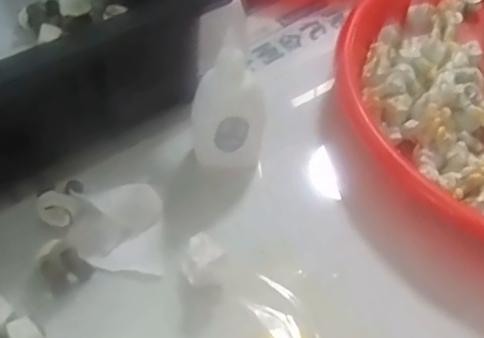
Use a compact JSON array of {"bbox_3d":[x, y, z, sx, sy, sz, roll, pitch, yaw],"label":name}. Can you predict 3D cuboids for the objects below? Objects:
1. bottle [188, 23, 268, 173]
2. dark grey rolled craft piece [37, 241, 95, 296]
[{"bbox_3d":[-0.007,-0.031,0.357,0.038,0.080,0.033,-15,53,-15],"label":"bottle"},{"bbox_3d":[-0.095,0.051,0.329,0.024,0.014,0.023,-35,60,-26],"label":"dark grey rolled craft piece"}]

